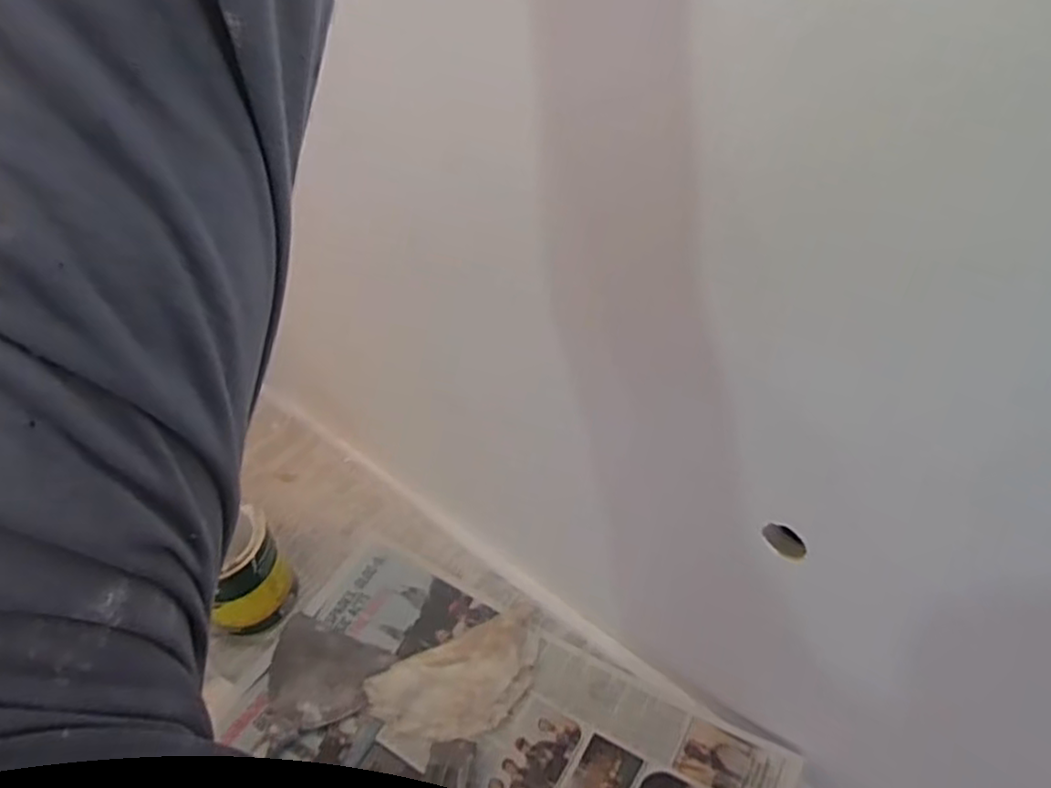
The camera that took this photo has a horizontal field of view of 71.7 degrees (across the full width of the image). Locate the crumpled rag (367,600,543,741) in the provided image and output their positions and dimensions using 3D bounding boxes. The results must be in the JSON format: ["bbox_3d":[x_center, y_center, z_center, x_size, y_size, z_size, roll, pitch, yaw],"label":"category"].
[{"bbox_3d":[-0.065,0.303,0.773,0.193,0.041,0.102,-23,50,-15],"label":"crumpled rag"}]

